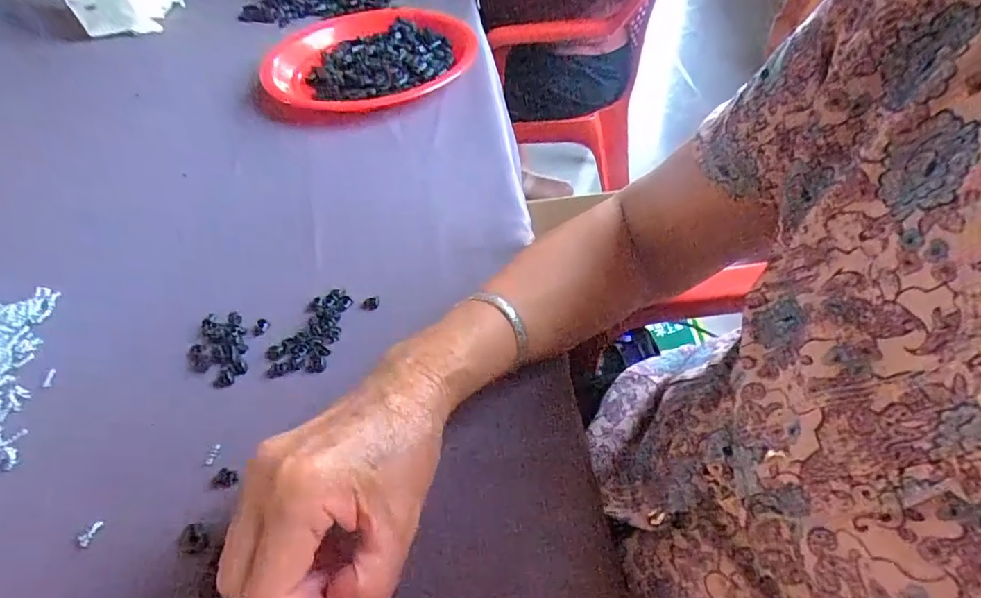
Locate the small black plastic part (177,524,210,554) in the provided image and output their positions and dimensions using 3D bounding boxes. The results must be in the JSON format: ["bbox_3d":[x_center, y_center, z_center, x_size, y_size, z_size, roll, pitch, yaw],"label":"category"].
[{"bbox_3d":[-0.167,0.135,0.293,0.015,0.005,0.015,-3,49,3],"label":"small black plastic part"}]

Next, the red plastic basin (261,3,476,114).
[{"bbox_3d":[-0.148,-0.309,0.648,0.243,0.033,0.260,-3,49,3],"label":"red plastic basin"}]

